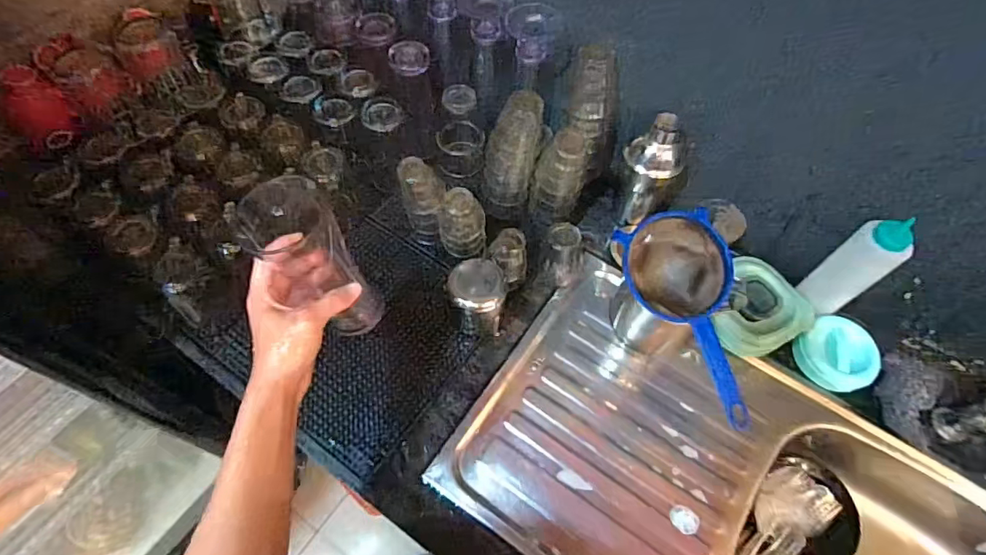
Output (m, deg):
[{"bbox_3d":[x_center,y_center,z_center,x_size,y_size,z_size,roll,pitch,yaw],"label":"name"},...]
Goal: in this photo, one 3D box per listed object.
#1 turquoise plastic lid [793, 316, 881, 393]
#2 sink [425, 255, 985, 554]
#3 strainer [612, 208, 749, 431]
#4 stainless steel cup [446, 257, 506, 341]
[{"bbox_3d":[0.471,0.107,0.714,0.097,0.028,0.097,-4,69,11],"label":"turquoise plastic lid"},{"bbox_3d":[0.336,0.327,0.678,0.751,0.147,0.395,31,64,15],"label":"sink"},{"bbox_3d":[0.232,0.053,0.648,0.135,0.082,0.264,-12,79,-5],"label":"strainer"},{"bbox_3d":[-0.022,0.031,0.693,0.069,0.105,0.063,1,60,-2],"label":"stainless steel cup"}]

